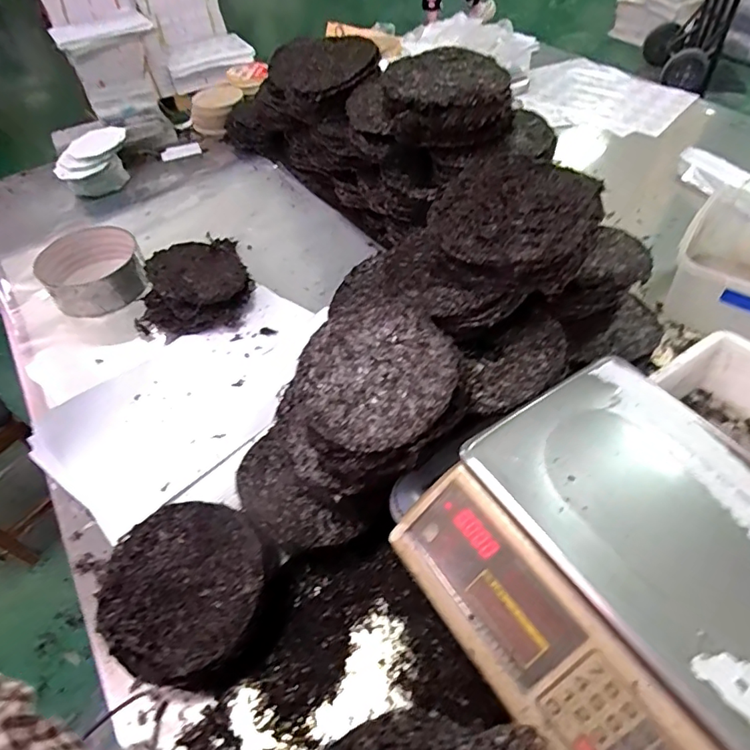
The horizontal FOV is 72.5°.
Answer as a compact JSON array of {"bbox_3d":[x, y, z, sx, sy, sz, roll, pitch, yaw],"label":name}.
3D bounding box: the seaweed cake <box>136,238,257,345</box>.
[{"bbox_3d":[-0.383,-0.196,1.056,0.235,0.093,0.251,-23,53,-14],"label":"seaweed cake"}]

